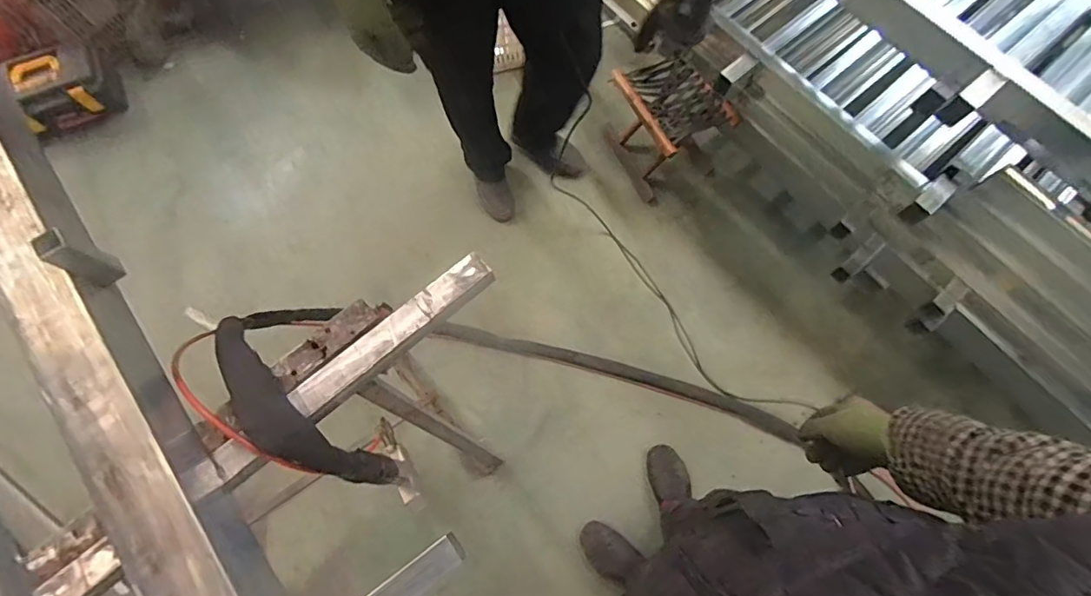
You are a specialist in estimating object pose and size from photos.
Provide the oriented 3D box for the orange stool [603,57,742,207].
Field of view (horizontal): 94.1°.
[{"bbox_3d":[0.350,-0.499,1.478,0.250,0.274,0.301,-30,75,-10],"label":"orange stool"}]

